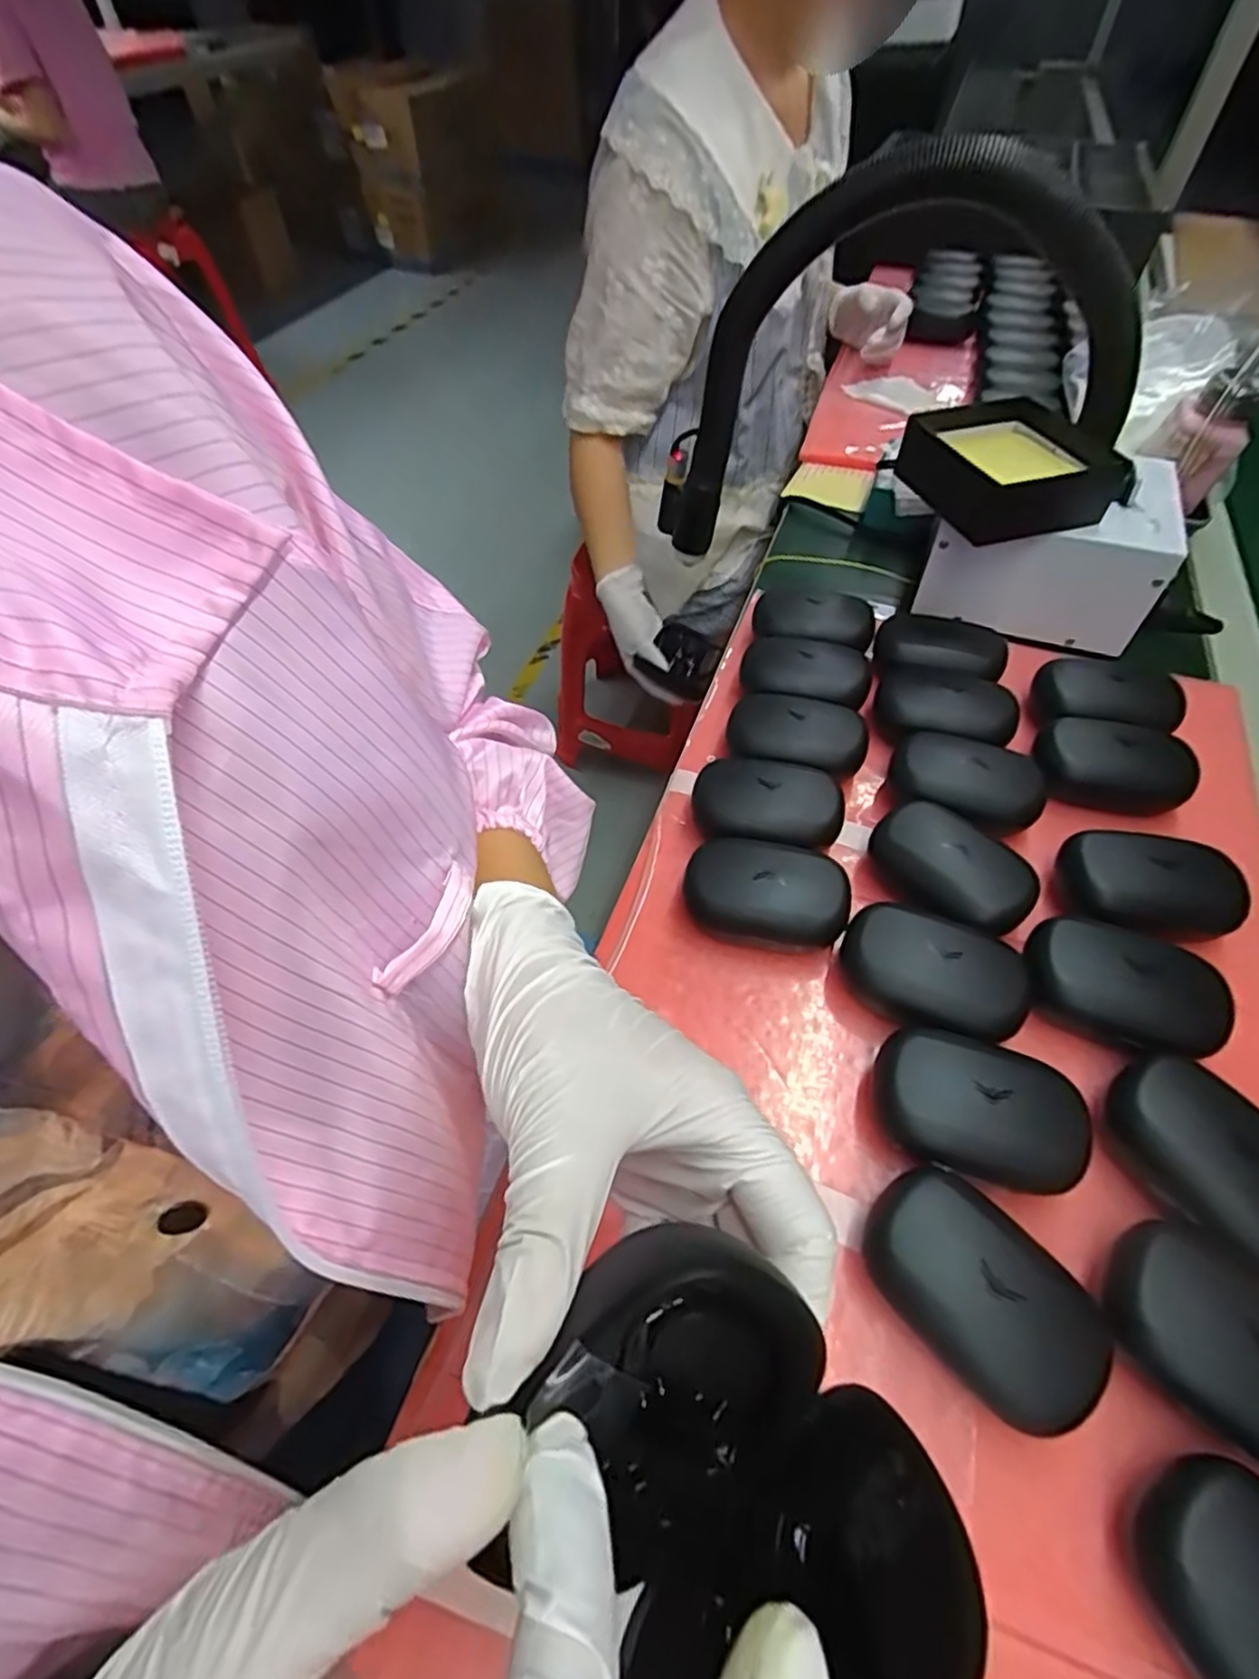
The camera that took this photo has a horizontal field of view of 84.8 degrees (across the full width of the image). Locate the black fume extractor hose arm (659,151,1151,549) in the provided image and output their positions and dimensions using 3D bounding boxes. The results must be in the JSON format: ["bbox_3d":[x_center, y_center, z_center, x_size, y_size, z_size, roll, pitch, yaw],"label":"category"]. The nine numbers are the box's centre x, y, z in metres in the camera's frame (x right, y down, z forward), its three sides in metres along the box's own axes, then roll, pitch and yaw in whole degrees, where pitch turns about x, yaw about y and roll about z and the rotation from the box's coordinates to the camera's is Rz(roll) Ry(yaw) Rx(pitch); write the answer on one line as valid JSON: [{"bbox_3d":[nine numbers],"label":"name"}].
[{"bbox_3d":[0.176,-0.303,0.477,0.322,0.247,0.109,28,59,20],"label":"black fume extractor hose arm"}]

